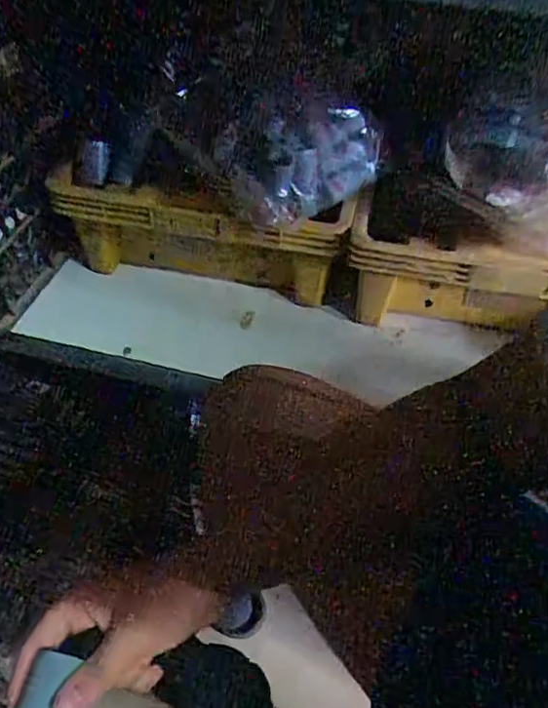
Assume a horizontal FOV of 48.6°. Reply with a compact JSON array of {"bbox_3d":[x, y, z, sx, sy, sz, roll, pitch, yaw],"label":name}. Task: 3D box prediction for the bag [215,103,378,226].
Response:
[{"bbox_3d":[0.030,-0.197,0.602,0.164,0.090,0.071,-22,53,-19],"label":"bag"}]

